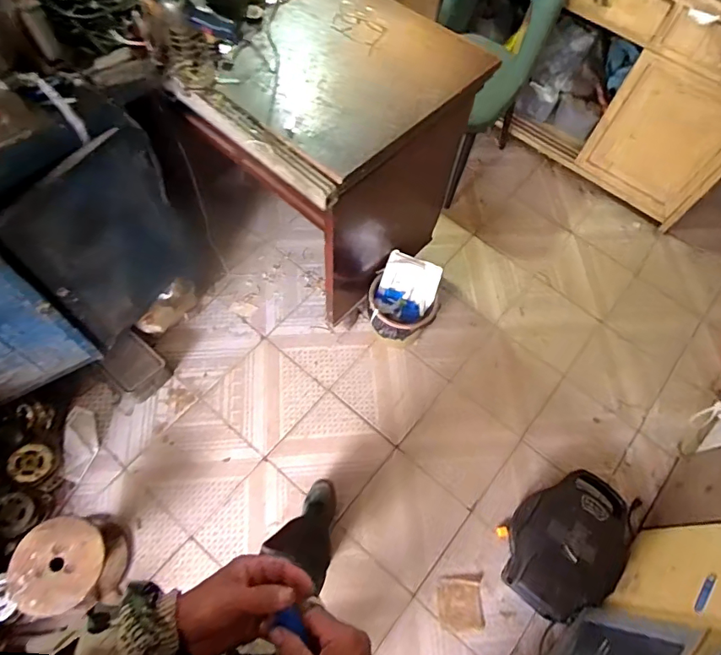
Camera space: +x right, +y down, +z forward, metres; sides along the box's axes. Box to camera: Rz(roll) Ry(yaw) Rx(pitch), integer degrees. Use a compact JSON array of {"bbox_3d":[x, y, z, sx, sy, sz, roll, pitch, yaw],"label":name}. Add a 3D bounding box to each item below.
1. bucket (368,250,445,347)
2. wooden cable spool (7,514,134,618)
[{"bbox_3d":[0.129,-0.058,1.522,0.203,0.221,0.241,22,65,8],"label":"bucket"},{"bbox_3d":[-0.728,0.587,1.214,0.221,0.147,0.204,4,64,-2],"label":"wooden cable spool"}]

